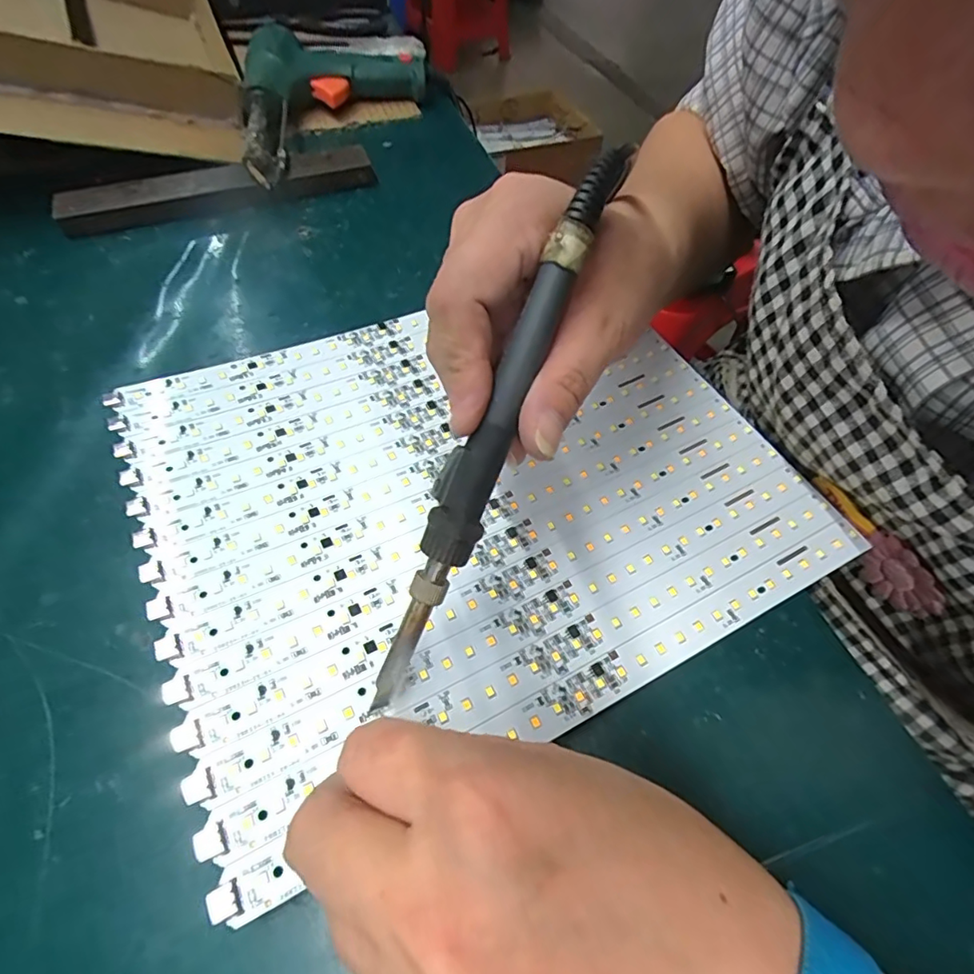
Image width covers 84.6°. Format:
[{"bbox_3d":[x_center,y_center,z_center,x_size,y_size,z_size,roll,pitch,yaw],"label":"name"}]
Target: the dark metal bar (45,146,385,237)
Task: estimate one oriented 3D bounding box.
[{"bbox_3d":[-0.186,-0.210,0.379,0.210,0.017,0.036,-17,59,-11],"label":"dark metal bar"}]

